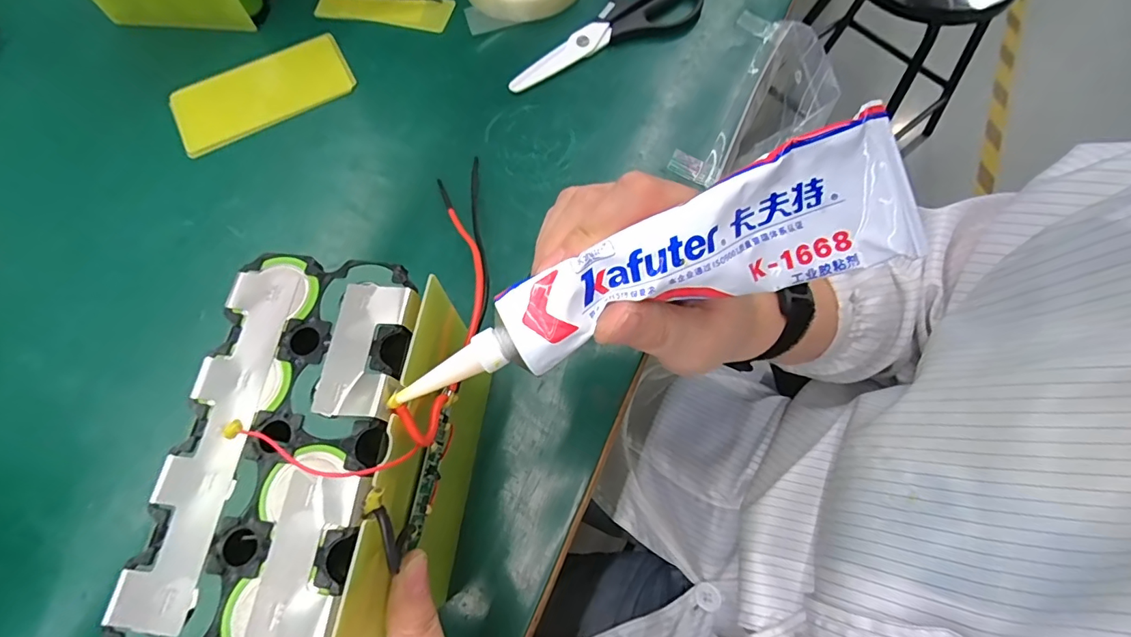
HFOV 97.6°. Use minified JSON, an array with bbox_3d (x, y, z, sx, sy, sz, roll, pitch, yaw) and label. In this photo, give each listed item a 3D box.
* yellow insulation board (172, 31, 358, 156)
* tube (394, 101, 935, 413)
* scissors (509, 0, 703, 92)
[{"bbox_3d":[-0.251,-0.188,0.411,0.140,0.005,0.074,-29,71,-10],"label":"yellow insulation board"},{"bbox_3d":[0.024,-0.011,0.160,0.168,0.025,0.039,-23,70,4],"label":"tube"},{"bbox_3d":[0.027,-0.253,0.423,0.186,0.011,0.075,-28,71,-10],"label":"scissors"}]

